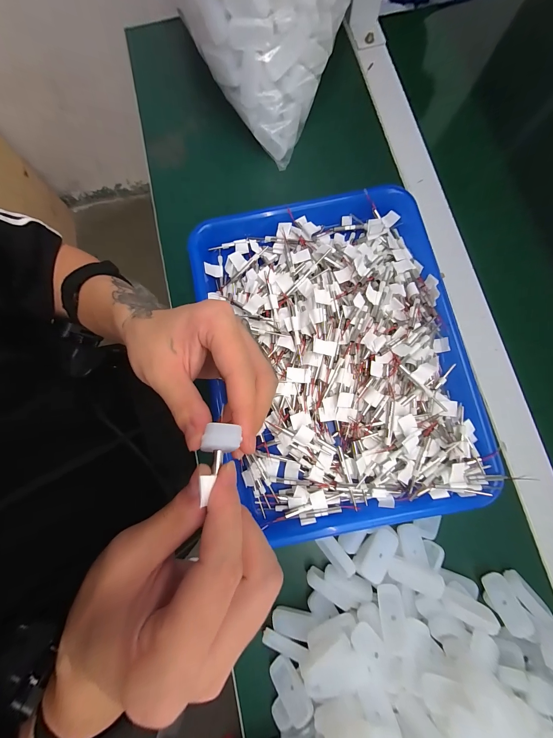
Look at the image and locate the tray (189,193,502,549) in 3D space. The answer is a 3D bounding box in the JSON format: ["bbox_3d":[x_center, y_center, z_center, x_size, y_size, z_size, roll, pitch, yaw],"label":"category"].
[{"bbox_3d":[0.053,-0.019,0.276,0.251,0.038,0.328,-9,79,0],"label":"tray"}]

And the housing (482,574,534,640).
[{"bbox_3d":[0.197,0.202,0.239,0.020,0.008,0.044,-20,62,-2],"label":"housing"}]

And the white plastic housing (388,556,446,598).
[{"bbox_3d":[0.119,0.178,0.238,0.043,0.009,0.020,18,80,5],"label":"white plastic housing"}]

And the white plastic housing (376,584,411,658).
[{"bbox_3d":[0.095,0.202,0.225,0.019,0.008,0.043,2,47,2],"label":"white plastic housing"}]

